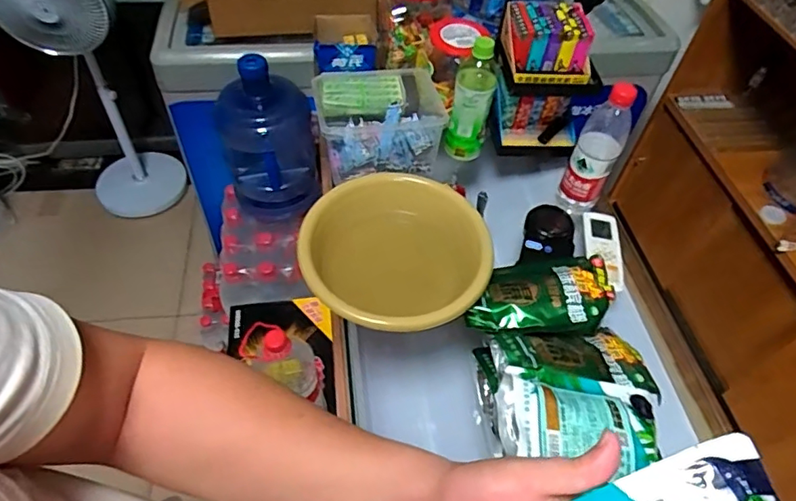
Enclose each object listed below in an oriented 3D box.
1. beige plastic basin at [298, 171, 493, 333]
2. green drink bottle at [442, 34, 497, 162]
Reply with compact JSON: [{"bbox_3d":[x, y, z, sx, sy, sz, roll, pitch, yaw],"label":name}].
[{"bbox_3d":[-0.002,0.021,0.747,0.238,0.112,0.238,2,52,-3],"label":"beige plastic basin"},{"bbox_3d":[0.122,-0.246,0.872,0.066,0.198,0.066,11,52,5],"label":"green drink bottle"}]

